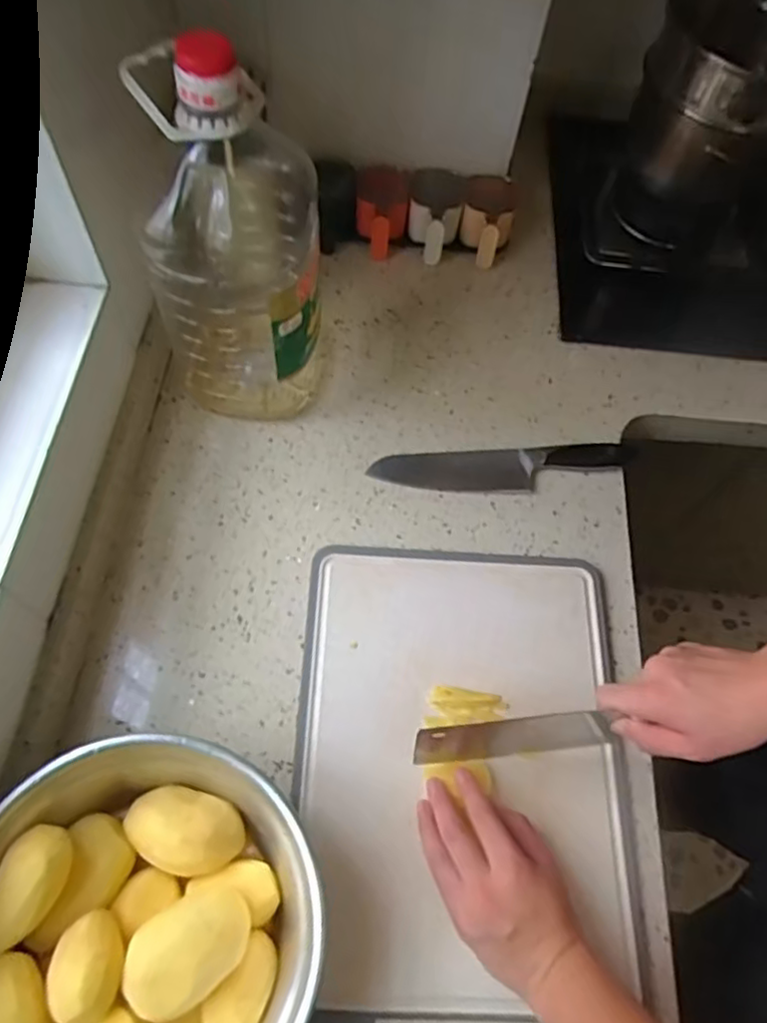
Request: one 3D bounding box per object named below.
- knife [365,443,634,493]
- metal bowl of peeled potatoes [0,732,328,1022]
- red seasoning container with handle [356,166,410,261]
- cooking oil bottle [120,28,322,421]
[{"bbox_3d":[0.128,-0.049,0.707,0.275,0.022,0.052,-2,63,-5],"label":"knife"},{"bbox_3d":[-0.172,0.300,0.468,0.247,0.095,0.240,1,63,-3],"label":"metal bowl of peeled potatoes"},{"bbox_3d":[-0.002,-0.378,0.832,0.064,0.069,0.104,4,63,-2],"label":"red seasoning container with handle"},{"bbox_3d":[-0.131,-0.245,0.610,0.133,0.338,0.159,0,63,-3],"label":"cooking oil bottle"}]

